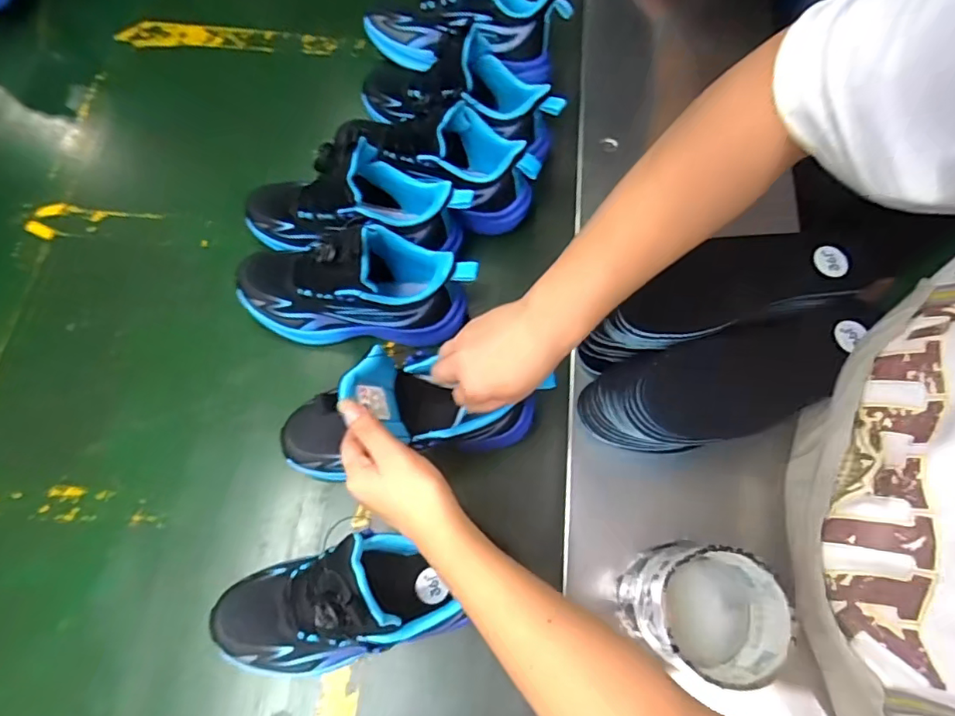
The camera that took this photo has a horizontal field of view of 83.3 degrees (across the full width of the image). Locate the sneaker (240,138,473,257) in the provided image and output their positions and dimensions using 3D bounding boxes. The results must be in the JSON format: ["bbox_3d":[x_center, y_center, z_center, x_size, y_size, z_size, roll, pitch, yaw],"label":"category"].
[{"bbox_3d":[-0.125,-0.157,0.539,0.230,0.129,0.076,0,69,1],"label":"sneaker"}]

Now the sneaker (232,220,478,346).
[{"bbox_3d":[-0.121,-0.073,0.508,0.227,0.121,0.076,1,69,1],"label":"sneaker"}]

